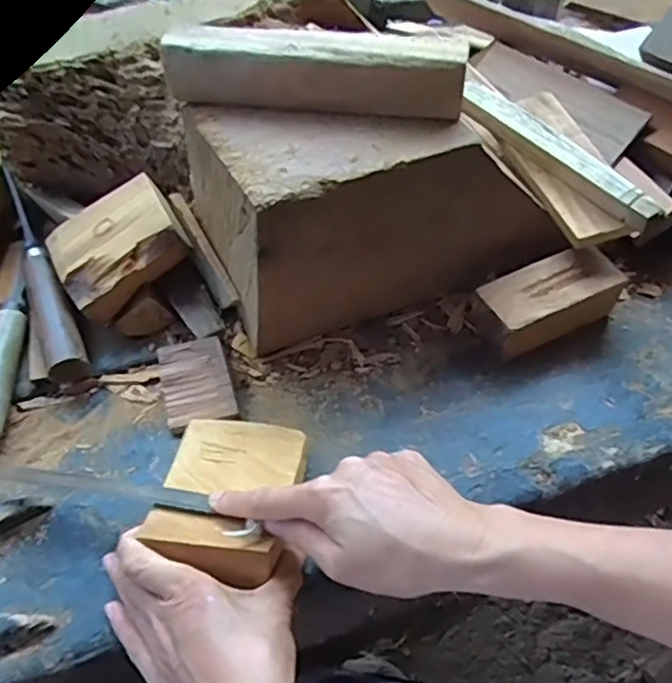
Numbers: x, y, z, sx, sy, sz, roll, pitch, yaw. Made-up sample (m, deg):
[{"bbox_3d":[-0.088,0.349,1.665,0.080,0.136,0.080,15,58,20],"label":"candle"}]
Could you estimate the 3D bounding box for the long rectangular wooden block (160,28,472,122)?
[{"bbox_3d":[-0.016,-0.199,0.458,0.212,0.045,0.034,7,55,7],"label":"long rectangular wooden block"}]

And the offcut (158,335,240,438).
[{"bbox_3d":[-0.111,0.033,0.496,0.054,0.009,0.068,-16,78,0],"label":"offcut"}]

